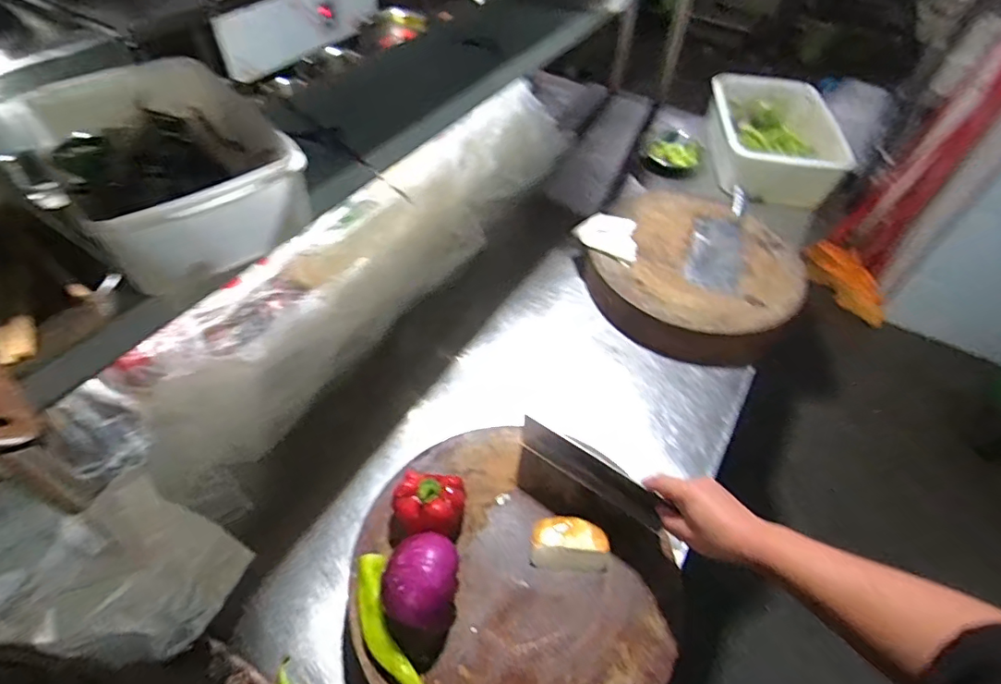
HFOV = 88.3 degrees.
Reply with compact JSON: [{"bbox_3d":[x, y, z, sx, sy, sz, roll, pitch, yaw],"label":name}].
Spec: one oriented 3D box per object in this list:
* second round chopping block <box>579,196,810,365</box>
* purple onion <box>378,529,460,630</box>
[{"bbox_3d":[0.388,-0.137,1.055,0.402,0.098,0.402,2,50,-3],"label":"second round chopping block"},{"bbox_3d":[-0.090,0.275,0.594,0.084,0.085,0.100,5,50,-1],"label":"purple onion"}]

